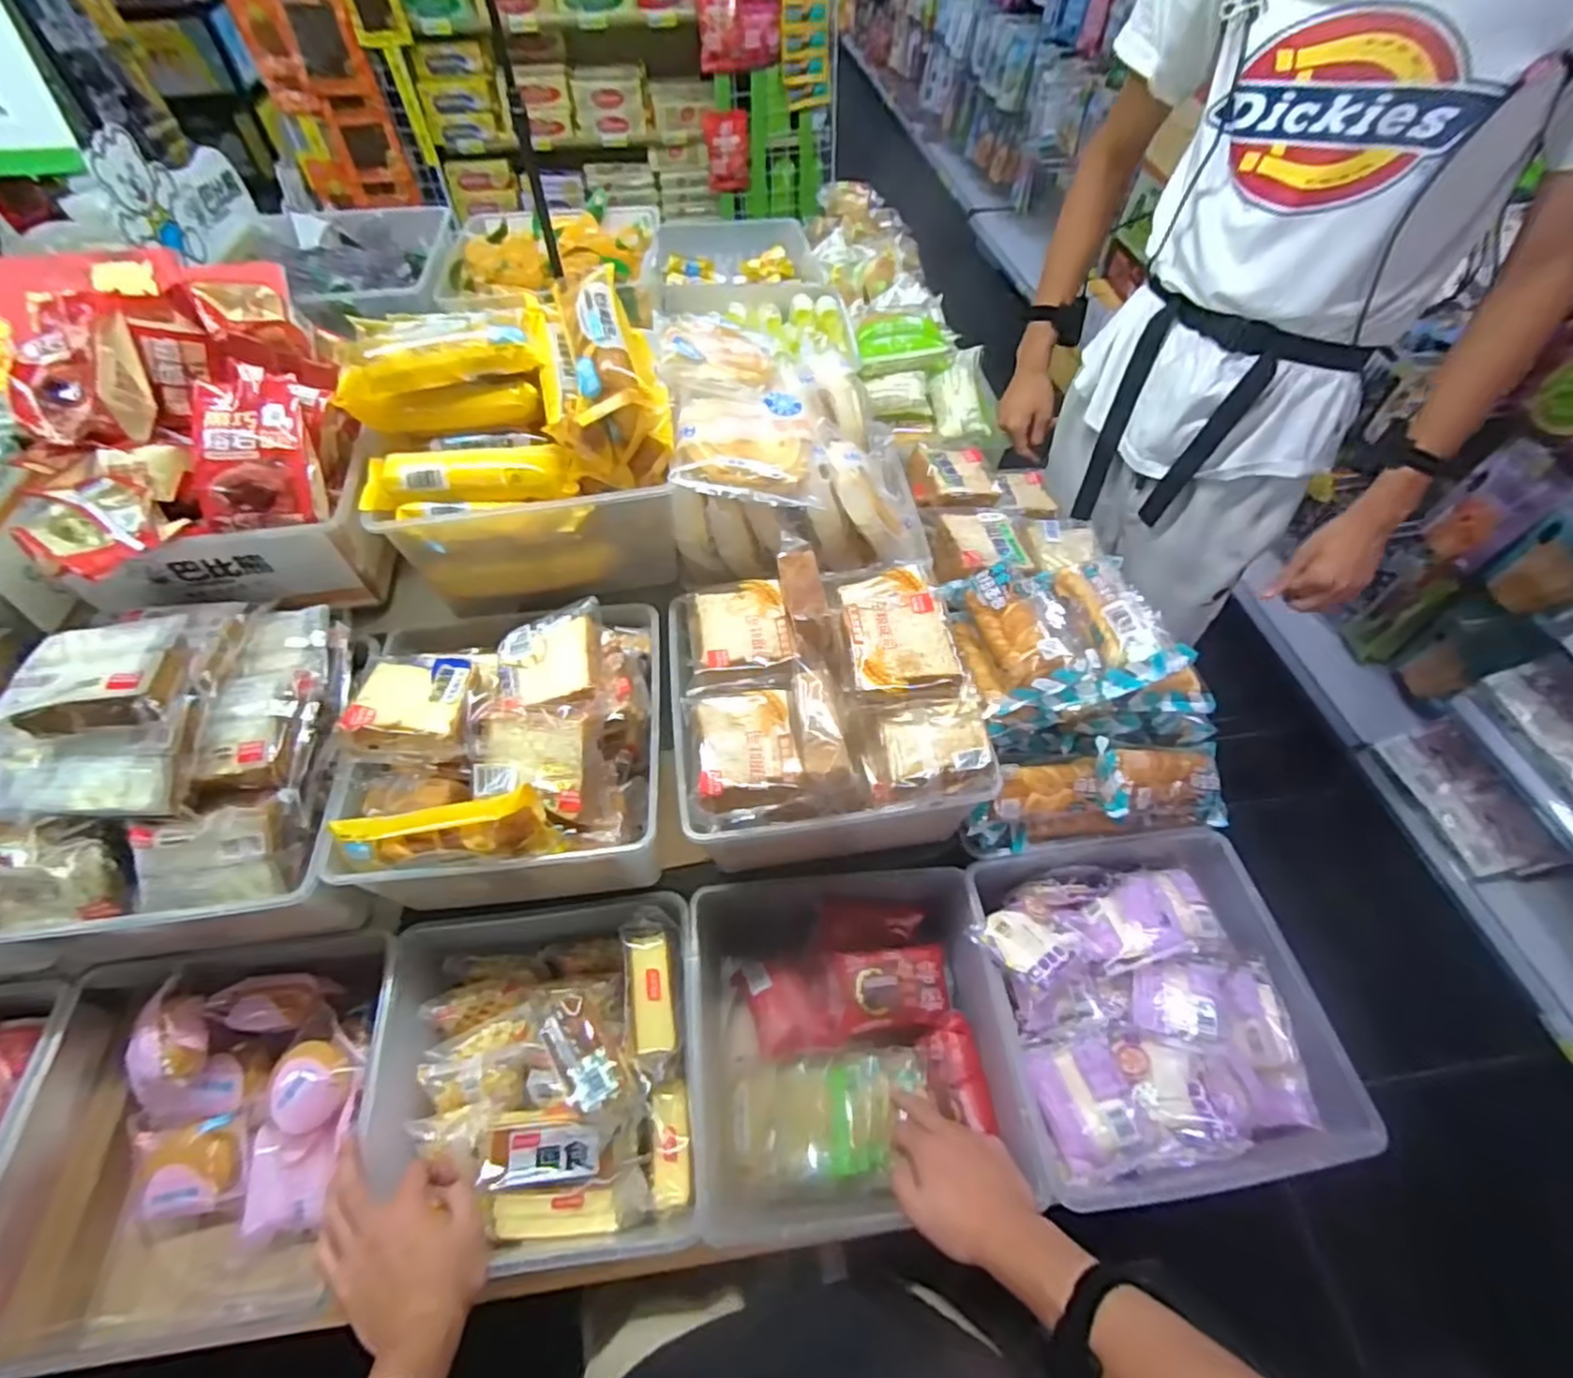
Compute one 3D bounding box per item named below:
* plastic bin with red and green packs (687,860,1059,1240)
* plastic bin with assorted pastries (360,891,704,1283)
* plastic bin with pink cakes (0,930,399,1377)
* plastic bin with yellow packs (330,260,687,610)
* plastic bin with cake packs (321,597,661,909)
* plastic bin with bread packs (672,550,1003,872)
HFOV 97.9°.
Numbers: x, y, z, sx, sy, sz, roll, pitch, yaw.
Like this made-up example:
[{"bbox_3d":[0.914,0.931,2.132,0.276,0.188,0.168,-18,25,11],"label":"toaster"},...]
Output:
[{"bbox_3d":[0.064,0.355,0.705,0.293,0.134,0.309,-4,54,-3],"label":"plastic bin with red and green packs"},{"bbox_3d":[-0.234,0.370,0.668,0.292,0.106,0.294,-6,54,-4],"label":"plastic bin with assorted pastries"},{"bbox_3d":[-0.555,0.434,0.682,0.351,0.177,0.314,-6,54,-4],"label":"plastic bin with pink cakes"},{"bbox_3d":[-0.275,-0.255,0.722,0.299,0.245,0.218,-2,54,-1],"label":"plastic bin with yellow packs"},{"bbox_3d":[-0.275,0.047,0.694,0.296,0.151,0.291,-1,54,-1],"label":"plastic bin with cake packs"},{"bbox_3d":[0.033,0.017,0.711,0.286,0.183,0.274,-6,54,-4],"label":"plastic bin with bread packs"}]

